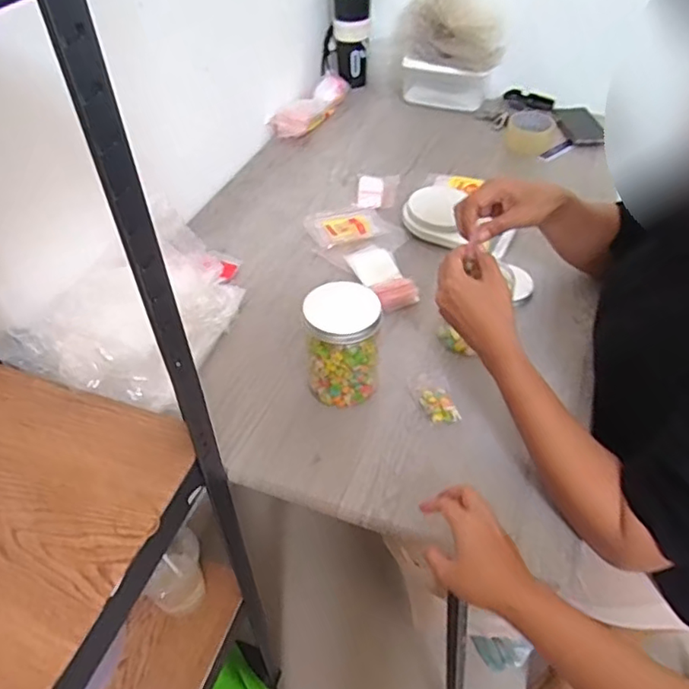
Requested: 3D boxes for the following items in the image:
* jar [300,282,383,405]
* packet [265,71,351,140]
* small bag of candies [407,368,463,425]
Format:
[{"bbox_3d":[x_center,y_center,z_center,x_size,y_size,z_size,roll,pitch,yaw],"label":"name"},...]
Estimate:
[{"bbox_3d":[-0.003,0.004,0.698,0.085,0.129,0.080,-1,46,1],"label":"jar"},{"bbox_3d":[-0.061,-0.524,1.278,0.078,0.049,0.276,22,50,21],"label":"packet"},{"bbox_3d":[0.110,0.064,0.721,0.047,0.008,0.082,-9,46,-8],"label":"small bag of candies"}]

